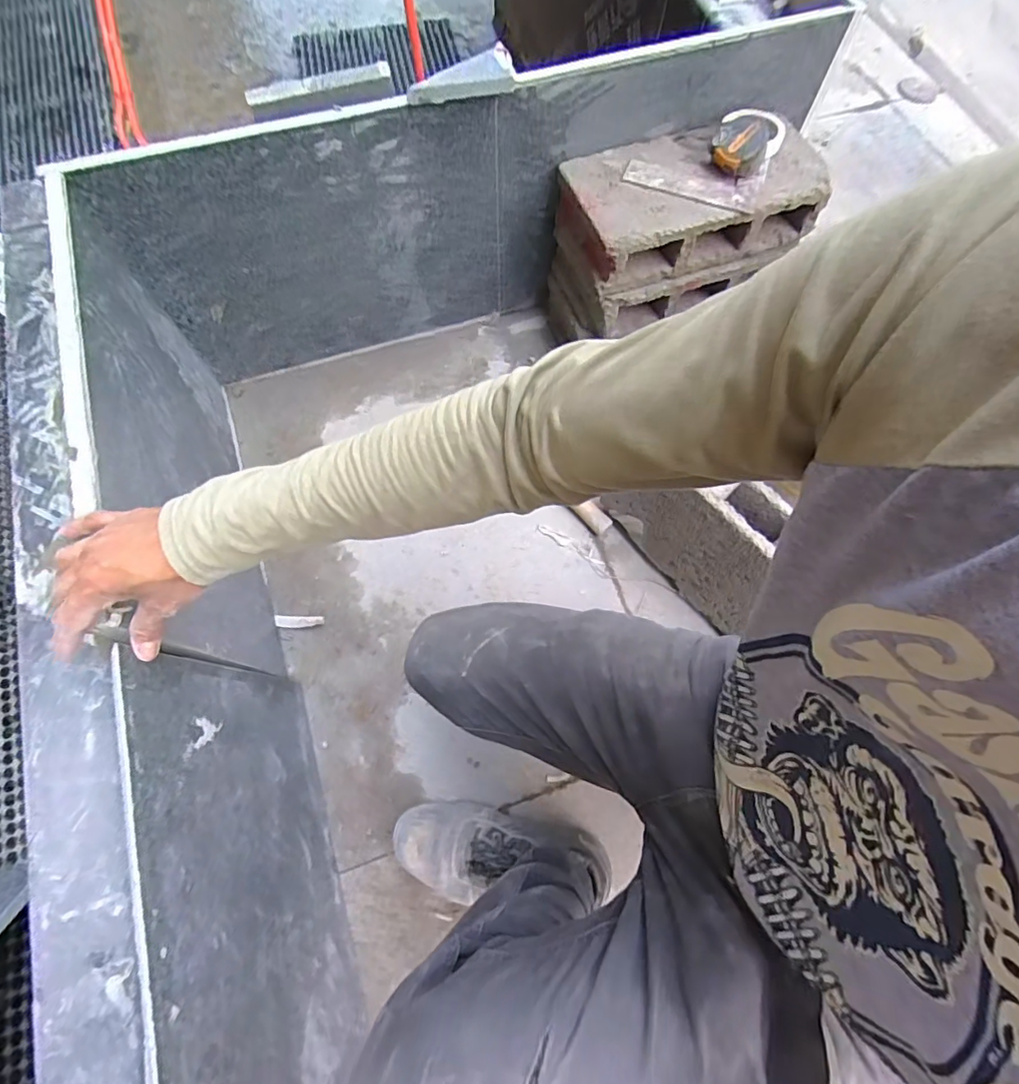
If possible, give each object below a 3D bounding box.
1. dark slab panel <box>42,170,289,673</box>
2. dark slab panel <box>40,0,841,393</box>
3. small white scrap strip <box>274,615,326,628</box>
[{"bbox_3d":[-0.440,-0.122,0.704,0.025,0.395,0.574,-20,71,-7],"label":"dark slab panel"},{"bbox_3d":[-0.013,-0.552,0.858,1.077,0.390,0.034,-21,71,-7],"label":"dark slab panel"},{"bbox_3d":[-0.333,0.126,0.827,0.082,0.008,0.019,0,71,10],"label":"small white scrap strip"}]

